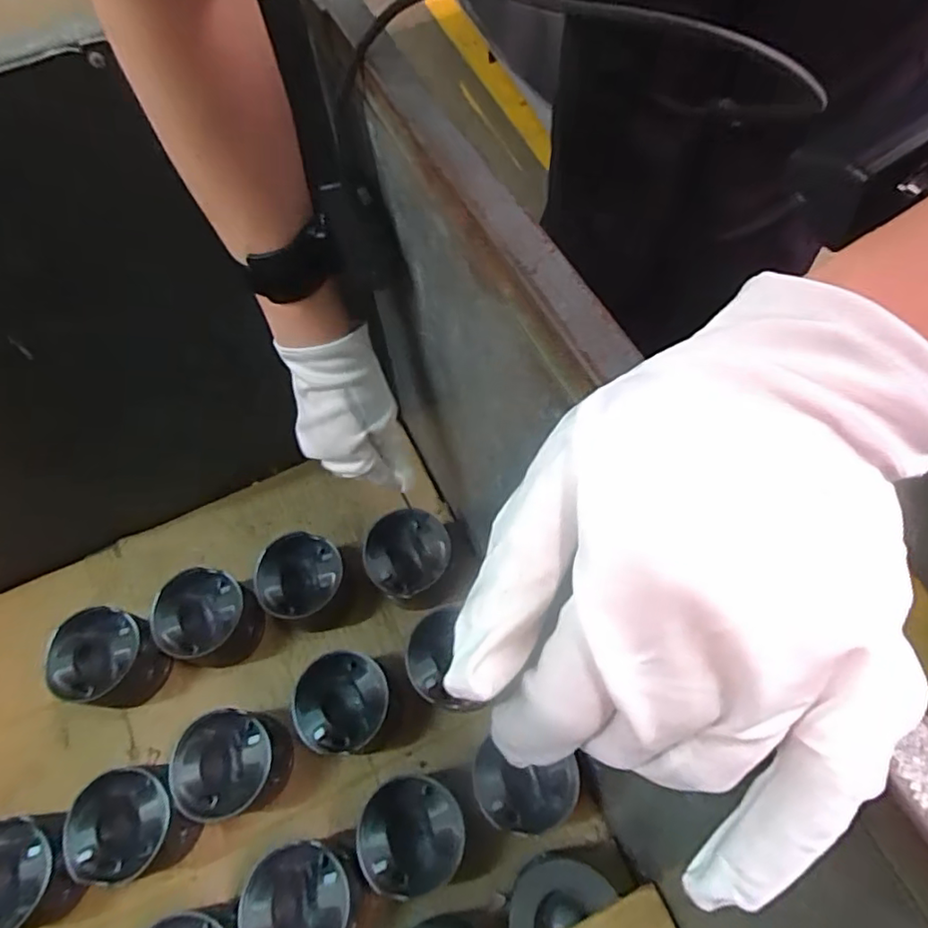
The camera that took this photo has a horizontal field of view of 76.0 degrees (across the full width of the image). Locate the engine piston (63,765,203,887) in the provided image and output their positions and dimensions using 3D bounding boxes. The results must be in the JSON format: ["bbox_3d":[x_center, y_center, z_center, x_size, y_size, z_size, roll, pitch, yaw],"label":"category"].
[{"bbox_3d":[-0.289,0.319,0.527,0.090,0.069,0.084,-7,62,1],"label":"engine piston"}]

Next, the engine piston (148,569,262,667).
[{"bbox_3d":[-0.261,0.162,0.609,0.090,0.072,0.084,-2,63,3],"label":"engine piston"}]

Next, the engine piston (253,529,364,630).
[{"bbox_3d":[-0.161,0.129,0.626,0.091,0.080,0.096,-1,63,4],"label":"engine piston"}]

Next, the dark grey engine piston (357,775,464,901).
[{"bbox_3d":[-0.045,0.315,0.505,0.083,0.069,0.084,-2,63,3],"label":"dark grey engine piston"}]

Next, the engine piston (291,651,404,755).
[{"bbox_3d":[-0.109,0.232,0.572,0.091,0.082,0.084,-2,63,3],"label":"engine piston"}]

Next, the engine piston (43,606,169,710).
[{"bbox_3d":[-0.351,0.198,0.595,0.090,0.077,0.084,-2,63,3],"label":"engine piston"}]

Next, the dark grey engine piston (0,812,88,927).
[{"bbox_3d":[-0.379,0.353,0.512,0.092,0.067,0.085,-2,63,3],"label":"dark grey engine piston"}]

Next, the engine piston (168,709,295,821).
[{"bbox_3d":[-0.212,0.279,0.552,0.089,0.073,0.087,-2,63,3],"label":"engine piston"}]

